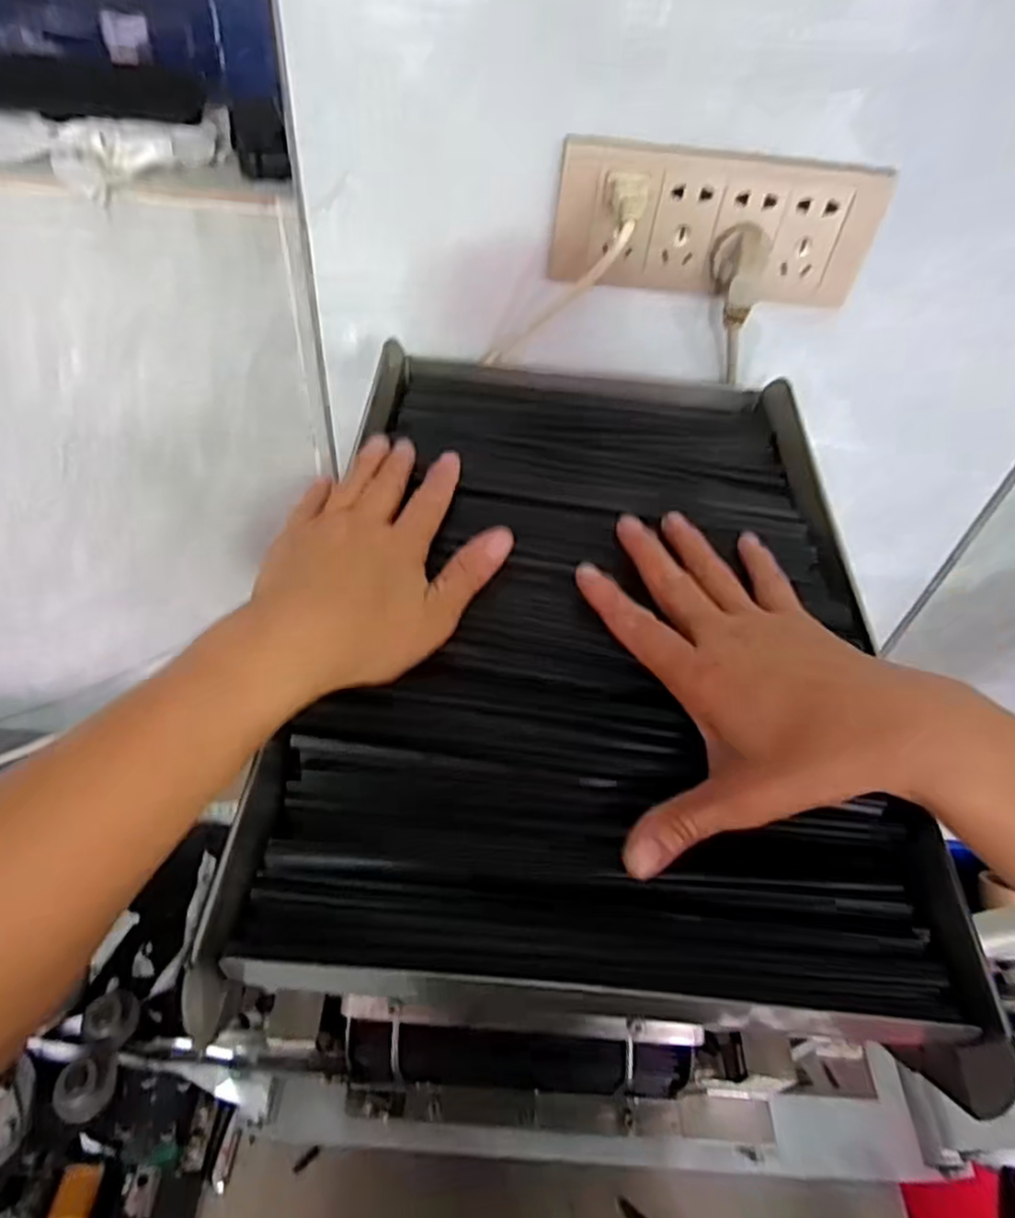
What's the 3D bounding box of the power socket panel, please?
[{"bbox_3d":[0.126,-0.233,0.422,0.190,0.079,0.013,3,47,-4],"label":"power socket panel"}]

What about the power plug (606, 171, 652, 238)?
[{"bbox_3d":[0.069,-0.227,0.391,0.023,0.016,0.043,2,65,-4],"label":"power plug"}]

